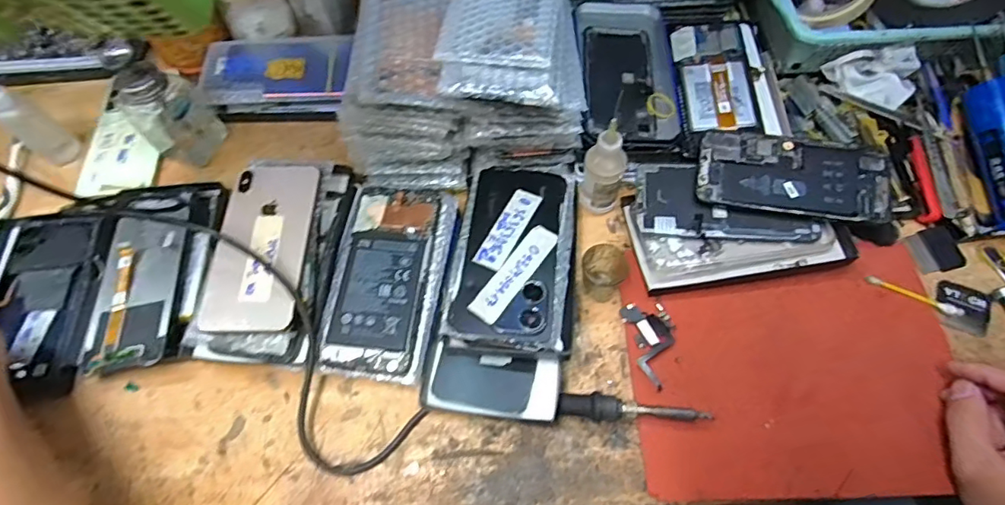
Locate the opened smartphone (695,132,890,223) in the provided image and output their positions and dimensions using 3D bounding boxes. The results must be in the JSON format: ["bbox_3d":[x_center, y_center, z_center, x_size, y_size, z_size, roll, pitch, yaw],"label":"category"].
[{"bbox_3d":[0.256,-0.070,0.460,0.155,0.006,0.074,10,76,15],"label":"opened smartphone"}]

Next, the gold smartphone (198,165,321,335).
[{"bbox_3d":[-0.204,-0.008,0.439,0.079,0.013,0.155,0,65,1],"label":"gold smartphone"}]

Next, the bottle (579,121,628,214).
[{"bbox_3d":[0.091,-0.071,0.452,0.038,0.103,0.034,18,65,11],"label":"bottle"}]

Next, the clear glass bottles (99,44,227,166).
[{"bbox_3d":[-0.326,-0.141,0.497,0.048,0.119,0.064,32,71,16],"label":"clear glass bottles"}]

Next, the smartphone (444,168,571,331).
[{"bbox_3d":[0.006,-0.008,0.431,0.081,0.011,0.155,7,59,6],"label":"smartphone"}]

